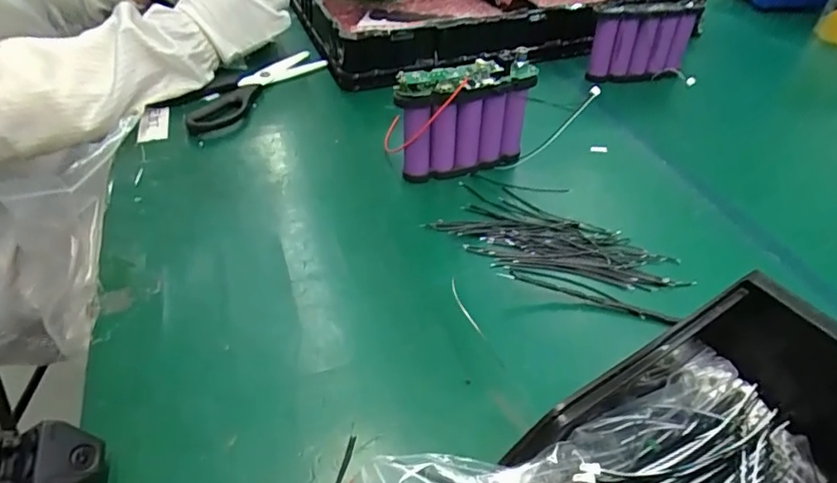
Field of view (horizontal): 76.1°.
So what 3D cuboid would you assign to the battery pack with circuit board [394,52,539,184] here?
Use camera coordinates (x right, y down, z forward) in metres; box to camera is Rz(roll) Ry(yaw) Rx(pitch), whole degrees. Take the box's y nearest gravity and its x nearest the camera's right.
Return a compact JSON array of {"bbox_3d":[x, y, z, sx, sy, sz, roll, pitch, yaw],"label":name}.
[{"bbox_3d":[0.039,-0.094,0.431,0.110,0.097,0.020,-13,45,-17],"label":"battery pack with circuit board"}]

